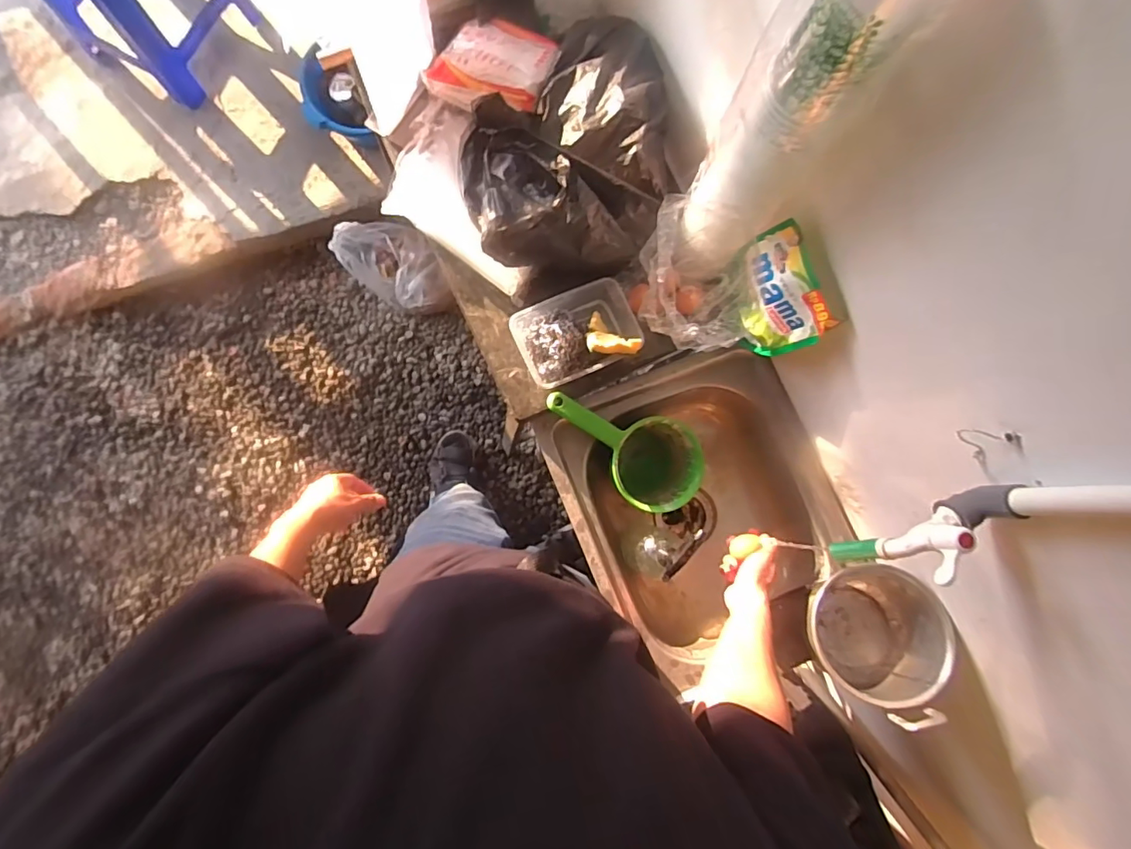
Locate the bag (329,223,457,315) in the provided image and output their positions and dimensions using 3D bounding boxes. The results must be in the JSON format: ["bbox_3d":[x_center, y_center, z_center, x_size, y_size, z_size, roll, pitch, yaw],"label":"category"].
[{"bbox_3d":[-0.451,-0.437,1.471,0.297,0.183,0.187,33,84,1],"label":"bag"}]

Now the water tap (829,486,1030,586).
[{"bbox_3d":[0.369,0.108,0.558,0.117,0.152,0.035,-34,87,-5],"label":"water tap"}]

